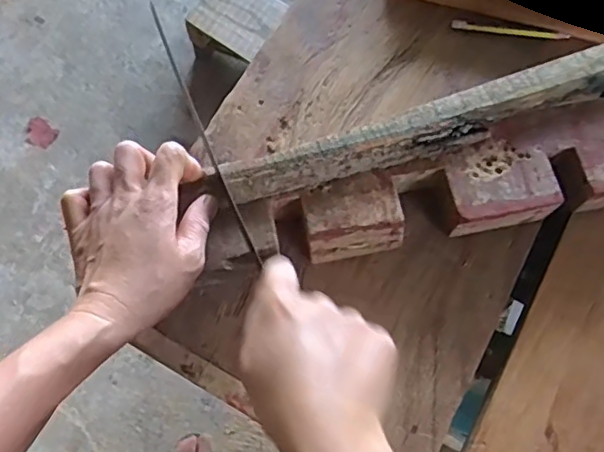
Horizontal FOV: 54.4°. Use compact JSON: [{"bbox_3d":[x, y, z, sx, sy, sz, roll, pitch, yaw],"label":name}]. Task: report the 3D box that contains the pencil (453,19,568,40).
[{"bbox_3d":[0.190,-0.178,0.536,0.104,0.005,0.008,7,72,1],"label":"pencil"}]

